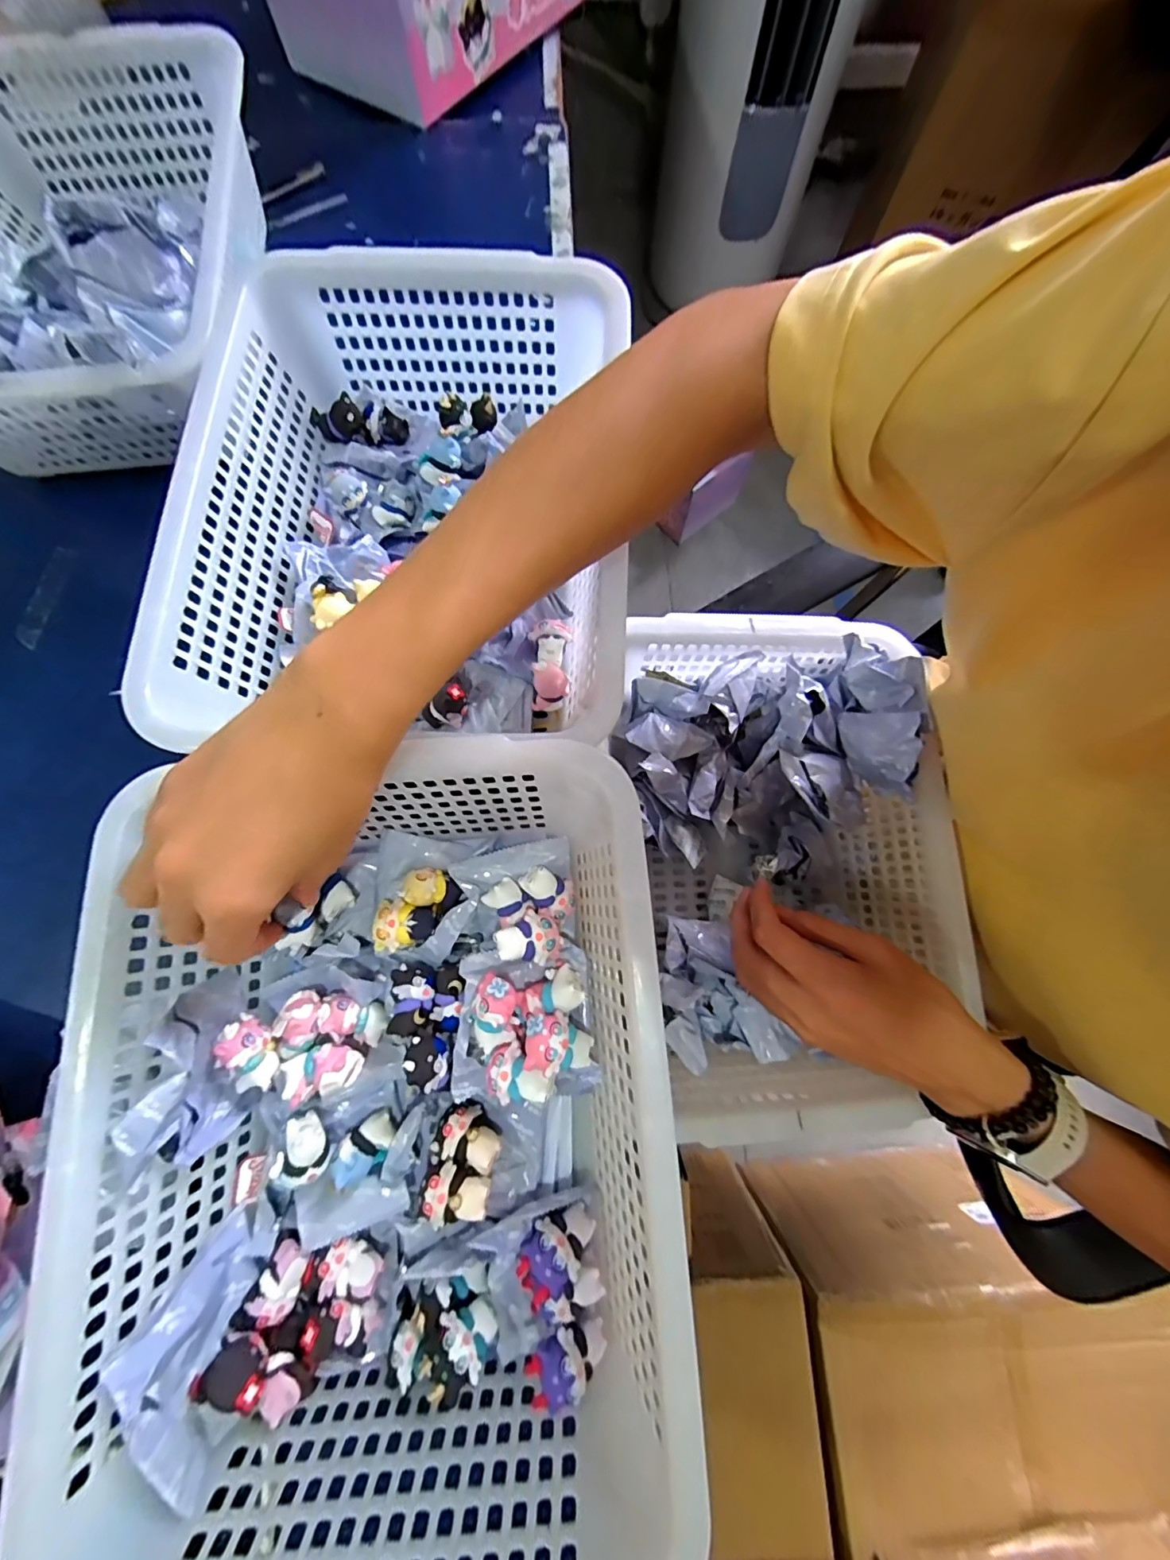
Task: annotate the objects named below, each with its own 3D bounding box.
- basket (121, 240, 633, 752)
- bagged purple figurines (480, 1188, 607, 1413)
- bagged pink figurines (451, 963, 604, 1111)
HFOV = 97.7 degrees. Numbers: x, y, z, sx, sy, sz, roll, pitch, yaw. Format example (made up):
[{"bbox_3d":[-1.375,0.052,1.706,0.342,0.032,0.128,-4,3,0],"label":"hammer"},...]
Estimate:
[{"bbox_3d":[-0.111,-0.180,0.346,0.251,0.090,0.333,1,76,-1],"label":"basket"},{"bbox_3d":[-0.020,0.264,0.260,0.057,0.032,0.079,-3,76,-2],"label":"bagged purple figurines"},{"bbox_3d":[-0.033,0.136,0.273,0.073,0.036,0.063,-6,76,-3],"label":"bagged pink figurines"}]

